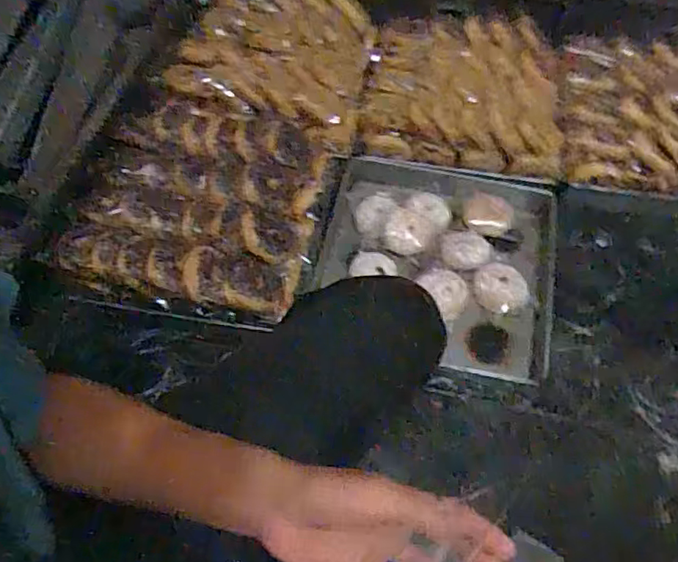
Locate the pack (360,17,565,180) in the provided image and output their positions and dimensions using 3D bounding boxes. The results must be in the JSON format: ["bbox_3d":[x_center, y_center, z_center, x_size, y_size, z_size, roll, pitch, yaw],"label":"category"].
[{"bbox_3d":[0.262,-0.405,1.219,0.397,0.132,0.362,9,58,5],"label":"pack"}]

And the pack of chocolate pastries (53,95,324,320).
[{"bbox_3d":[-0.239,-0.161,1.046,0.390,0.089,0.442,8,58,5],"label":"pack of chocolate pastries"}]

